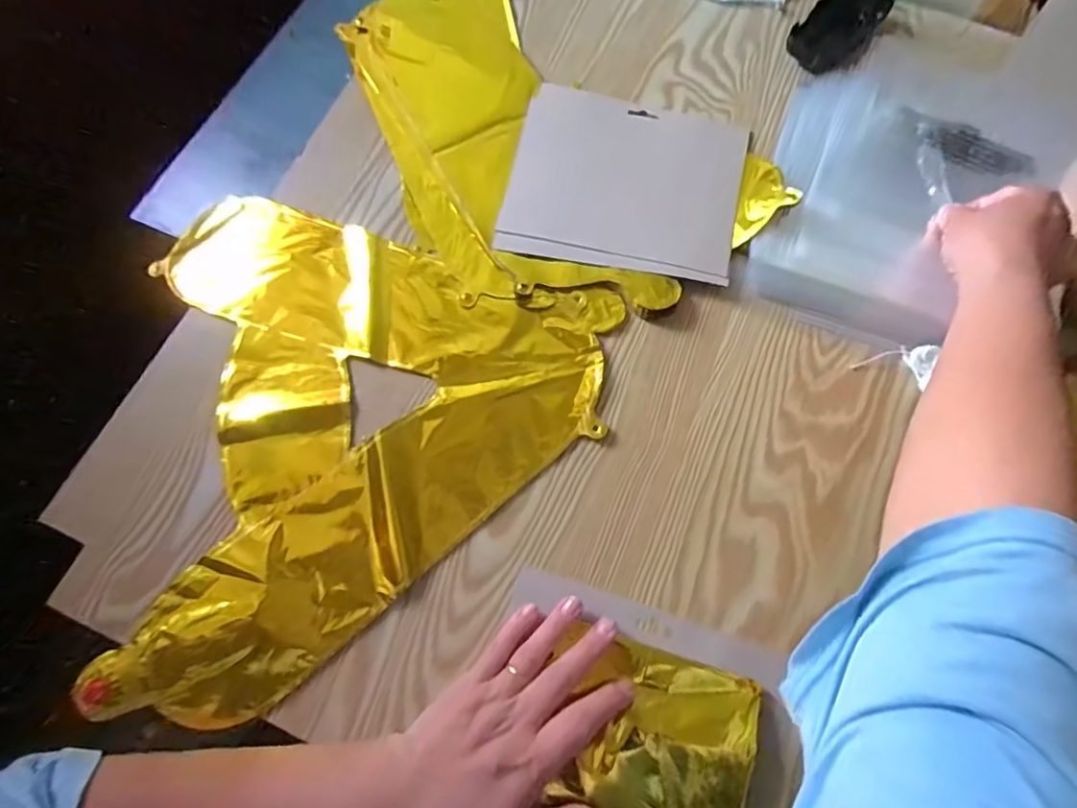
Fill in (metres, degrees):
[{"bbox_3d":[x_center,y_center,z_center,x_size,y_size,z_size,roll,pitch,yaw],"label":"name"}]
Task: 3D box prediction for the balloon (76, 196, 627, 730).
[{"bbox_3d":[-0.163,0.035,0.407,0.361,0.014,0.365,17,74,7],"label":"balloon"}]

